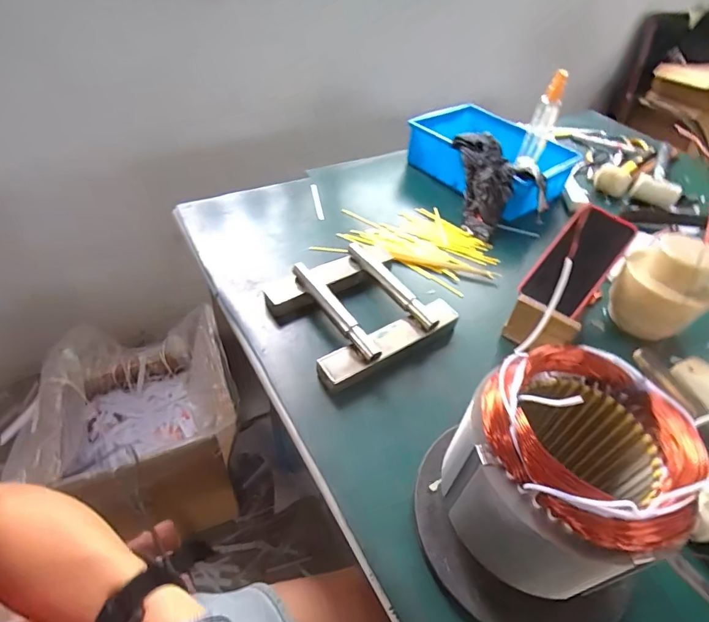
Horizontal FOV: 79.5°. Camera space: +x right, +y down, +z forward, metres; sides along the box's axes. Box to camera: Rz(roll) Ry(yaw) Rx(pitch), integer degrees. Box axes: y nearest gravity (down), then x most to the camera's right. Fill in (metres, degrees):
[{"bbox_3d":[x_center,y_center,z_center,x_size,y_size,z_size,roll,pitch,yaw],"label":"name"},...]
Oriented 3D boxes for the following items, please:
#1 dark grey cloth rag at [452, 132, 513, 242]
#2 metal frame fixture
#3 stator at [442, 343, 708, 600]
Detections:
[{"bbox_3d":[0.227,-0.219,0.738,0.078,0.062,0.195,-4,85,-9],"label":"dark grey cloth rag"},{"bbox_3d":[0.008,-0.009,0.564,0.201,0.038,0.187,-24,54,-26],"label":"metal frame fixture"},{"bbox_3d":[0.153,0.134,0.343,0.122,0.171,0.131,3,47,-4],"label":"stator"}]

